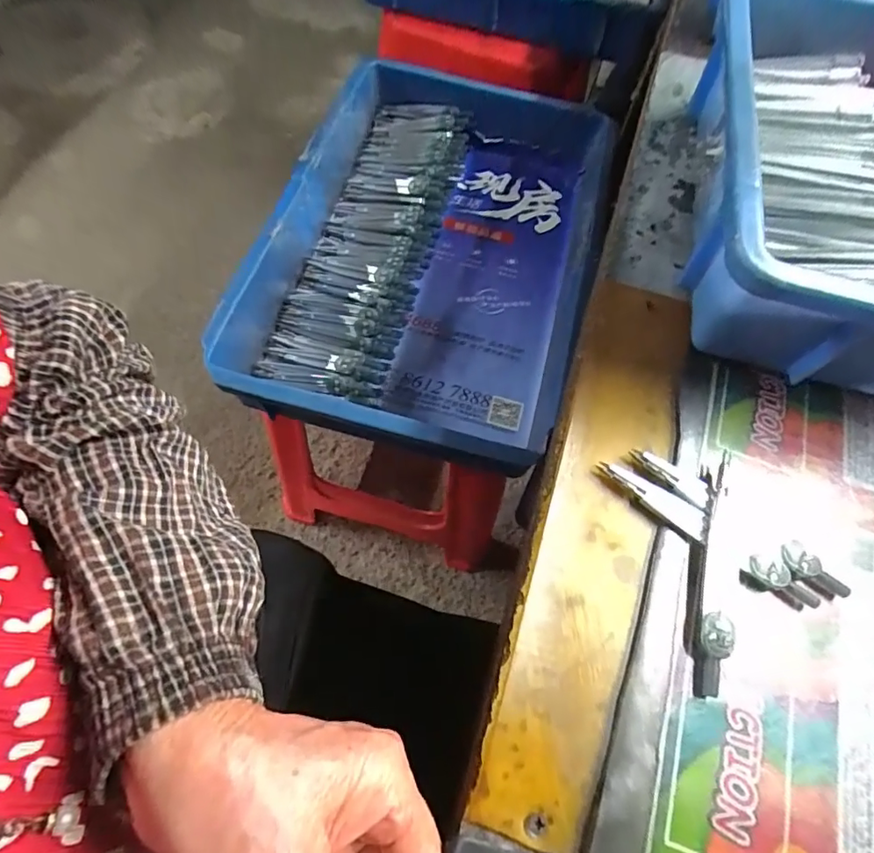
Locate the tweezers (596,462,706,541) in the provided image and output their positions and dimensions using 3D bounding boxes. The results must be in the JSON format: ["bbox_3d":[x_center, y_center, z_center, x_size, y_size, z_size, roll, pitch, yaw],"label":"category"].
[{"bbox_3d":[0.107,0.034,0.255,0.056,0.005,0.015,35,68,13],"label":"tweezers"}]

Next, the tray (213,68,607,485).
[{"bbox_3d":[-0.009,-0.174,0.496,0.279,0.078,0.425,14,65,4],"label":"tray"}]

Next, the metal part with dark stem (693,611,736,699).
[{"bbox_3d":[0.119,0.099,0.223,0.013,0.009,0.036,19,80,6],"label":"metal part with dark stem"}]

